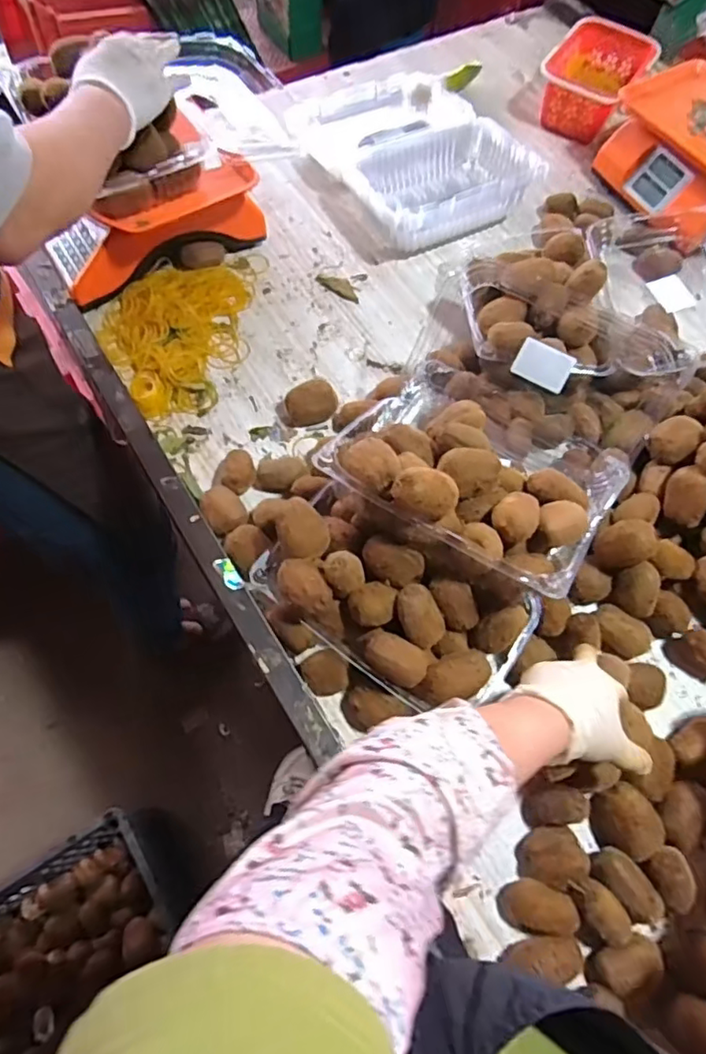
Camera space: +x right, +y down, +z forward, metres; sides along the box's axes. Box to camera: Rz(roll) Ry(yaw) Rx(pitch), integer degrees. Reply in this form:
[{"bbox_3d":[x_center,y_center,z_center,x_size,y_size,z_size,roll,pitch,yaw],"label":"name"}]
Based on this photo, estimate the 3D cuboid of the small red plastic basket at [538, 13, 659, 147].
[{"bbox_3d":[0.426,-0.795,1.049,0.160,0.082,0.233,32,68,10],"label":"small red plastic basket"}]

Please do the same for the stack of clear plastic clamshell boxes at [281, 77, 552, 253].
[{"bbox_3d":[0.083,-0.608,0.940,0.289,0.081,0.380,-29,71,-15],"label":"stack of clear plastic clamshell boxes"}]

